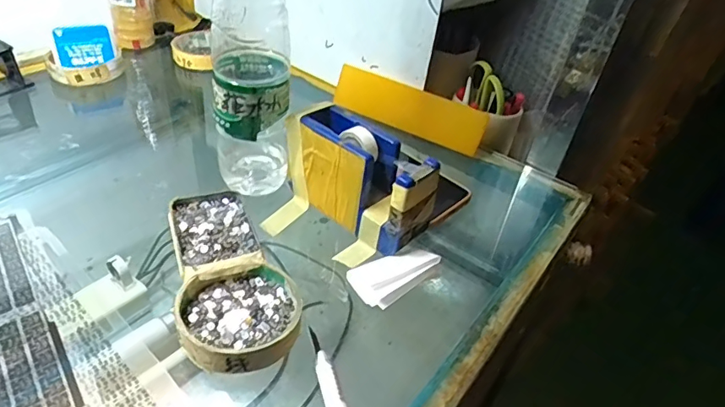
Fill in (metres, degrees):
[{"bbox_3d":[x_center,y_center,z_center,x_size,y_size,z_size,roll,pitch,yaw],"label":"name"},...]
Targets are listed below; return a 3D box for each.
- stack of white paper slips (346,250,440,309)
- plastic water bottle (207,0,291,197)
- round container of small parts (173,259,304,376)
[{"bbox_3d":[0.023,0.052,0.394,0.065,0.017,0.039,-25,48,-35],"label":"stack of white paper slips"},{"bbox_3d":[-0.093,-0.111,0.419,0.061,0.227,0.067,-3,39,-13],"label":"plastic water bottle"},{"bbox_3d":[-0.083,0.078,0.345,0.080,0.021,0.079,4,38,-3],"label":"round container of small parts"}]

